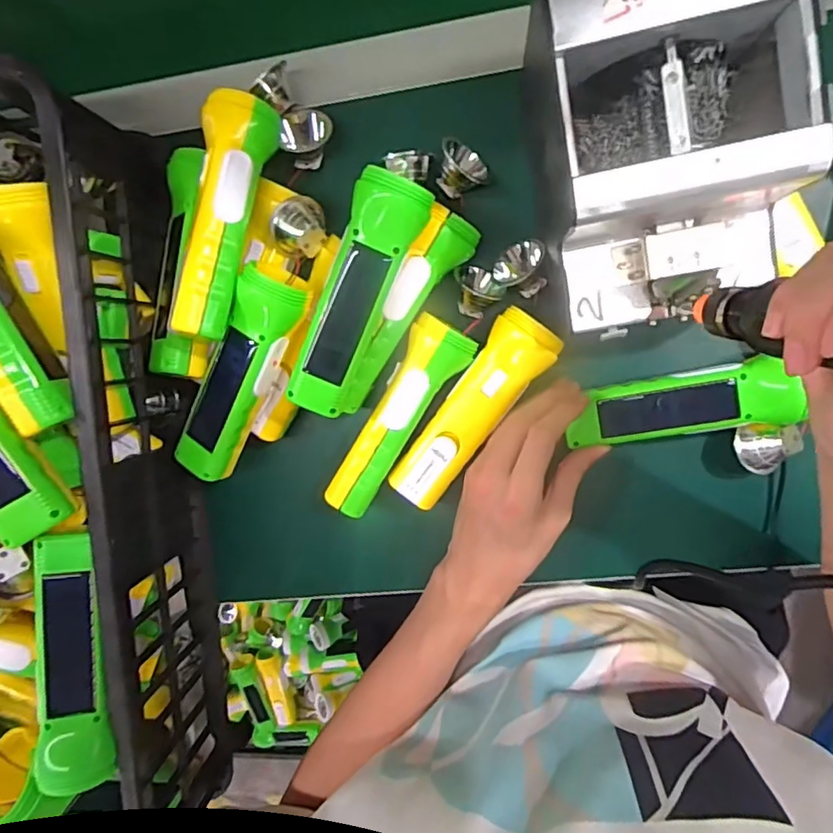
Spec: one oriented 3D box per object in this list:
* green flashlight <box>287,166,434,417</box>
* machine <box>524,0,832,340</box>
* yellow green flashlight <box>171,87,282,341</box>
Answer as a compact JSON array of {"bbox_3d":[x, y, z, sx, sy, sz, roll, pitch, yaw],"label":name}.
[{"bbox_3d":[-0.041,-0.081,0.382,0.049,0.044,0.164,26,98,4],"label":"green flashlight"},{"bbox_3d":[0.143,-0.148,0.327,0.121,0.120,0.170,-11,94,9],"label":"machine"},{"bbox_3d":[-0.134,-0.136,0.382,0.044,0.048,0.163,12,97,6],"label":"yellow green flashlight"}]

